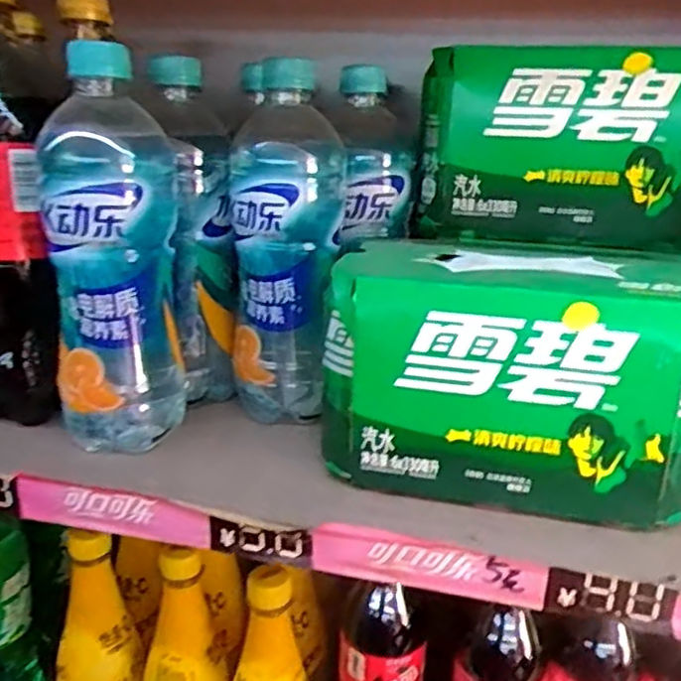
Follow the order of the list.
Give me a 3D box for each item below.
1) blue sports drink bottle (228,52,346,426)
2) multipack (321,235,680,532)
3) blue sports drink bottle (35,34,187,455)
[{"bbox_3d":[-0.033,-0.056,0.436,0.070,0.209,0.069,1,18,0],"label":"blue sports drink bottle"},{"bbox_3d":[0.092,0.013,0.378,0.185,0.115,0.108,6,19,13],"label":"multipack"},{"bbox_3d":[-0.128,-0.044,0.393,0.075,0.212,0.061,-5,20,-20],"label":"blue sports drink bottle"}]

